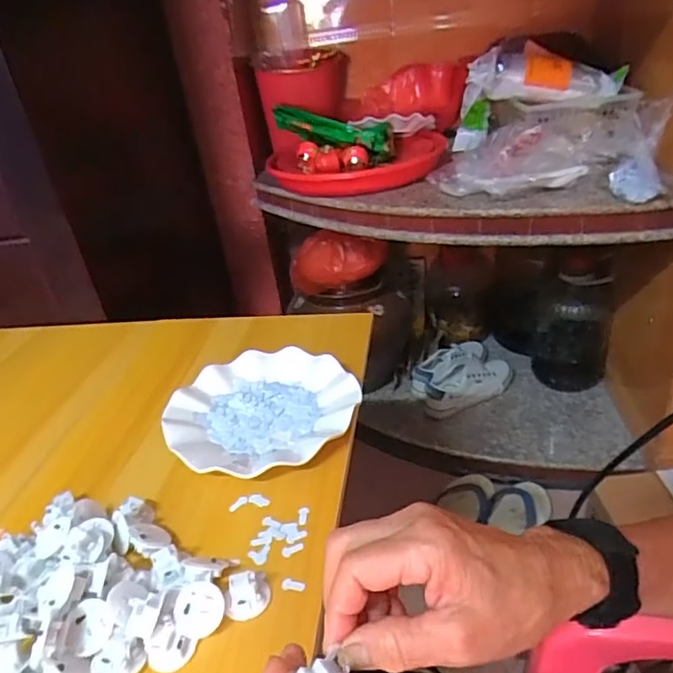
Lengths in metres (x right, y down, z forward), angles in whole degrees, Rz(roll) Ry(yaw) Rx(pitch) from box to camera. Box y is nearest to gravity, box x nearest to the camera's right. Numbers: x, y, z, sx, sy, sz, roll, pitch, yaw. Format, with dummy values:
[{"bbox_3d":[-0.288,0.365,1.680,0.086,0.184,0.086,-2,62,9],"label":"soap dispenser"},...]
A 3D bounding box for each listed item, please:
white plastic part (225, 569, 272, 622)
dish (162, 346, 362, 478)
[{"bbox_3d":[-0.062,0.176,0.380,0.031,0.020,0.029,-18,33,-16],"label":"white plastic part"},{"bbox_3d":[-0.073,0.071,0.548,0.179,0.022,0.174,-6,31,3],"label":"dish"}]

